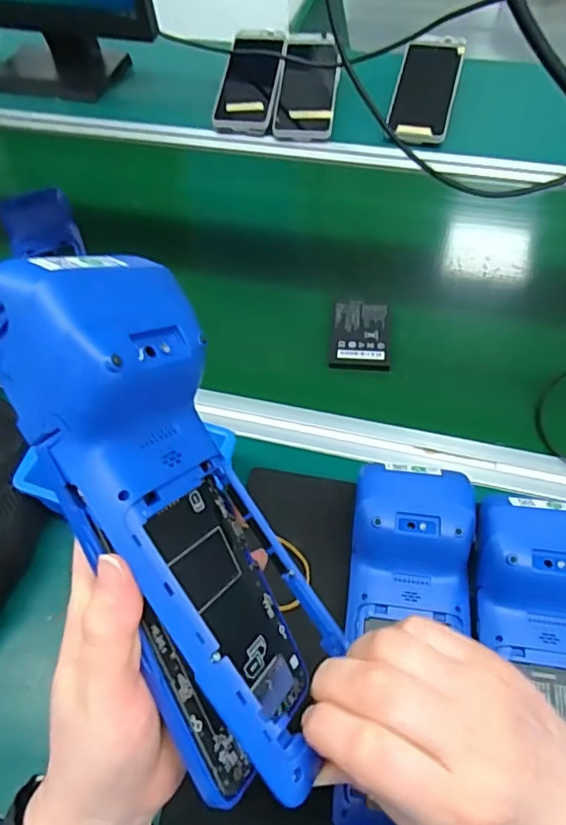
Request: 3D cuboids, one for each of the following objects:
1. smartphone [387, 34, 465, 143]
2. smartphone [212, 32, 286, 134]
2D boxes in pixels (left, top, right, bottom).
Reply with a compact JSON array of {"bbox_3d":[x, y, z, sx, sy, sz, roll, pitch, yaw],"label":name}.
[{"bbox_3d":[0.197,-0.449,0.773,0.081,0.017,0.179,12,74,11],"label":"smartphone"},{"bbox_3d":[-0.047,-0.484,0.812,0.081,0.012,0.184,8,75,9],"label":"smartphone"}]

